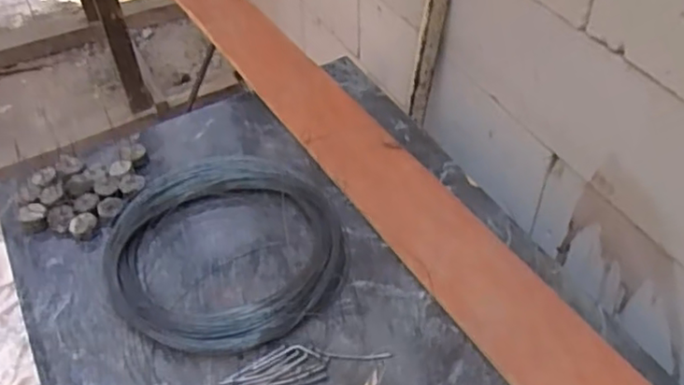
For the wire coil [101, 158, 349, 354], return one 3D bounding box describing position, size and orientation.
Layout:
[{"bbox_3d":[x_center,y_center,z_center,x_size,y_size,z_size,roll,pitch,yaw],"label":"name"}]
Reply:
[{"bbox_3d":[-0.149,0.070,0.837,0.290,0.045,0.293,-1,45,1],"label":"wire coil"}]

